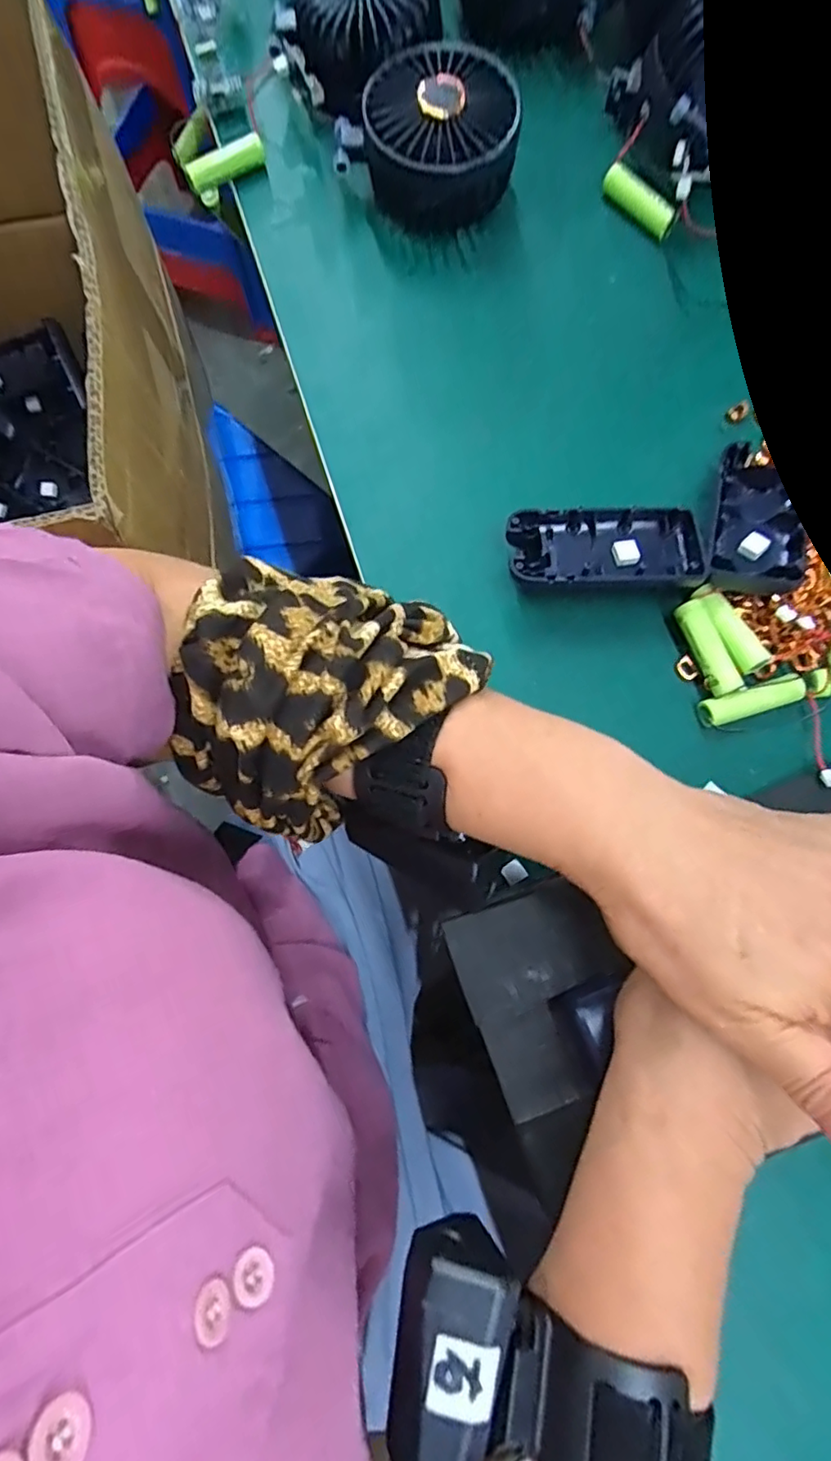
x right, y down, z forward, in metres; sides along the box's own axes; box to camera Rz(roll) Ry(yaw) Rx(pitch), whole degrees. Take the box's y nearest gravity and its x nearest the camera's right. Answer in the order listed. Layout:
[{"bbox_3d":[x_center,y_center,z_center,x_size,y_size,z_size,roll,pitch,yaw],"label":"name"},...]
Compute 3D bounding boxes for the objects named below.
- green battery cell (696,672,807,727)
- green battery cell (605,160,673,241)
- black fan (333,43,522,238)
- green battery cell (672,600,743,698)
[{"bbox_3d":[0.170,-0.015,0.300,0.050,0.014,0.014,-17,80,-2],"label":"green battery cell"},{"bbox_3d":[0.132,-0.317,0.356,0.014,0.011,0.050,-38,82,-6],"label":"green battery cell"},{"bbox_3d":[0.012,-0.344,0.346,0.097,0.042,0.082,31,82,6],"label":"black fan"},{"bbox_3d":[0.148,-0.041,0.304,0.017,0.014,0.049,-22,80,-3],"label":"green battery cell"}]

